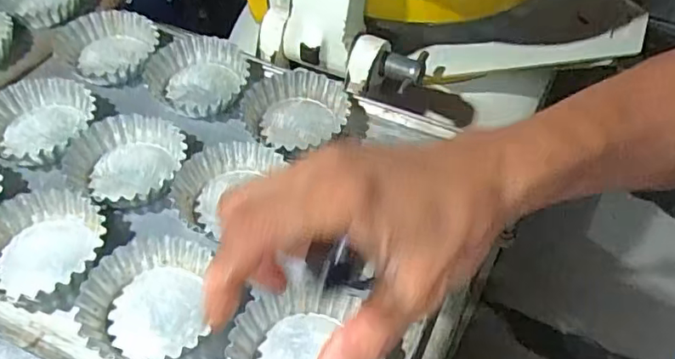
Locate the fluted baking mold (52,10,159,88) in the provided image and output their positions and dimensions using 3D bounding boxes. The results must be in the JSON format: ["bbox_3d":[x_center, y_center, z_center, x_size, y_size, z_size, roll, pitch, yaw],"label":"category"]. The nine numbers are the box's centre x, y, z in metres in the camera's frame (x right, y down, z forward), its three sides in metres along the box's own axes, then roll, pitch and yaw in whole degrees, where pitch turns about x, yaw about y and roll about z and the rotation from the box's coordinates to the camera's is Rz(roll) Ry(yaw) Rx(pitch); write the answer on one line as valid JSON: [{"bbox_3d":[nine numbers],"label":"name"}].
[{"bbox_3d":[-0.237,-0.134,0.593,0.100,0.026,0.101,1,50,-1],"label":"fluted baking mold"}]

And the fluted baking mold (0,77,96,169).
[{"bbox_3d":[-0.274,-0.051,0.525,0.099,0.030,0.096,-9,51,-9],"label":"fluted baking mold"}]

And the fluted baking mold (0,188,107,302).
[{"bbox_3d":[-0.232,0.050,0.439,0.087,0.028,0.095,1,50,-1],"label":"fluted baking mold"}]

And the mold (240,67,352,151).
[{"bbox_3d":[-0.039,-0.060,0.537,0.096,0.031,0.095,-3,50,-3],"label":"mold"}]

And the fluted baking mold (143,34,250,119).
[{"bbox_3d":[-0.139,-0.102,0.568,0.099,0.032,0.093,-5,50,-5],"label":"fluted baking mold"}]

